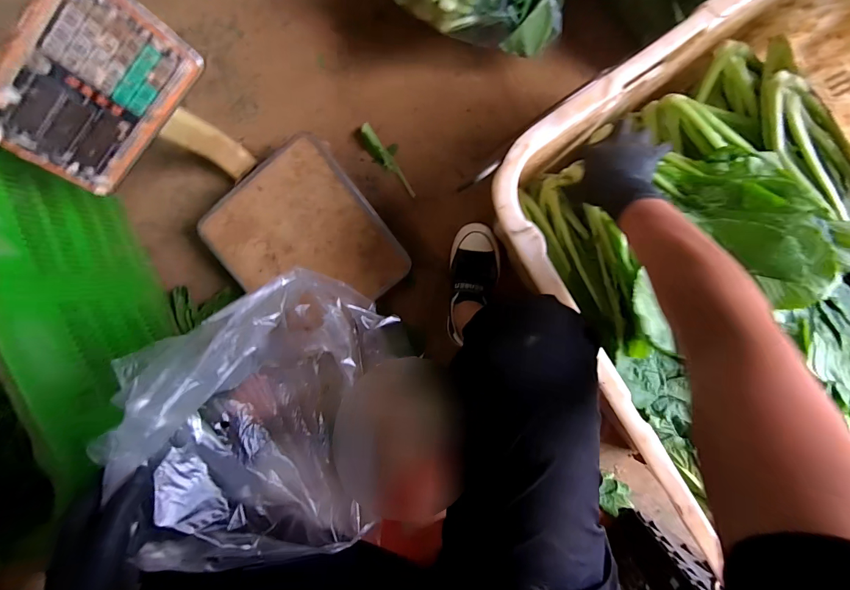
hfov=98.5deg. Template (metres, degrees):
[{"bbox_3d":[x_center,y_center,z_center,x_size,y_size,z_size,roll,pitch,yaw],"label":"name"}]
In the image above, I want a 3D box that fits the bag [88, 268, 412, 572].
[{"bbox_3d":[-0.147,0.132,0.423,0.228,0.249,0.285,26,95,1],"label":"bag"}]

